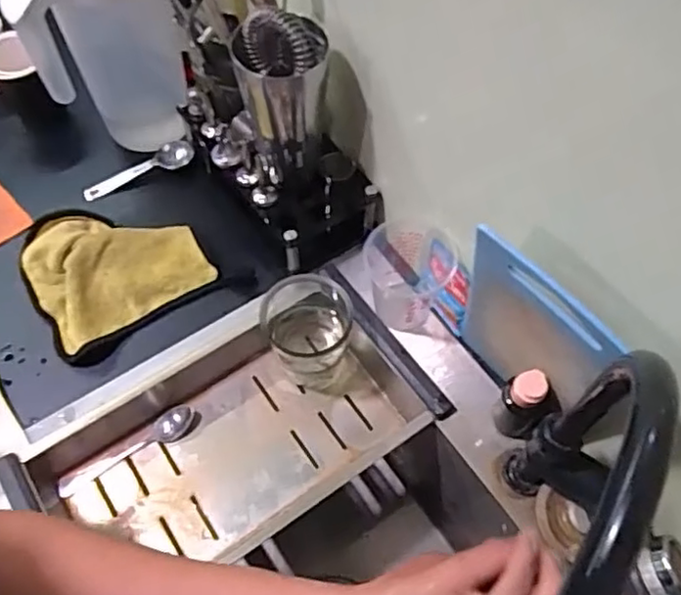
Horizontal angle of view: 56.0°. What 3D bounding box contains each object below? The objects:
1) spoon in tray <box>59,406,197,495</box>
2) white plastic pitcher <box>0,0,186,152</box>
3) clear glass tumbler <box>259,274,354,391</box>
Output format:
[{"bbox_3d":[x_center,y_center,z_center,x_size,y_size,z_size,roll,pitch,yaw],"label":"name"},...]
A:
[{"bbox_3d":[-0.214,0.150,0.640,0.143,0.020,0.026,-26,64,-16],"label":"spoon in tray"},{"bbox_3d":[-0.243,-0.263,0.686,0.136,0.237,0.112,-9,60,-7],"label":"white plastic pitcher"},{"bbox_3d":[-0.035,0.033,0.662,0.089,0.109,0.084,1,60,-2],"label":"clear glass tumbler"}]

